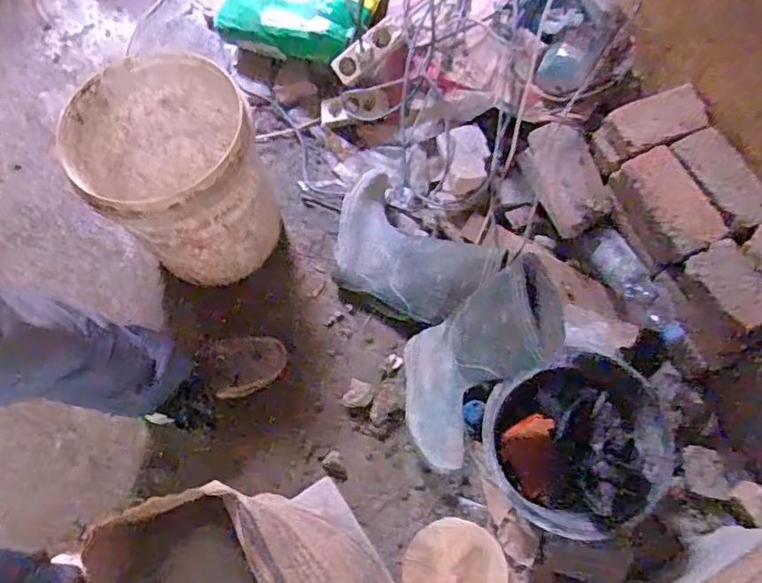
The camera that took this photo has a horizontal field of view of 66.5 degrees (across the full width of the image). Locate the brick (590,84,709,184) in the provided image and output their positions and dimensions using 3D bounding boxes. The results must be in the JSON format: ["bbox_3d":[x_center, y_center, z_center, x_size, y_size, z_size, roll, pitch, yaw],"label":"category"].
[{"bbox_3d":[0.454,-0.275,0.999,0.178,0.076,0.097,-16,66,-6],"label":"brick"}]

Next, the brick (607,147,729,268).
[{"bbox_3d":[0.459,-0.137,0.949,0.093,0.072,0.182,-25,67,-10],"label":"brick"}]

